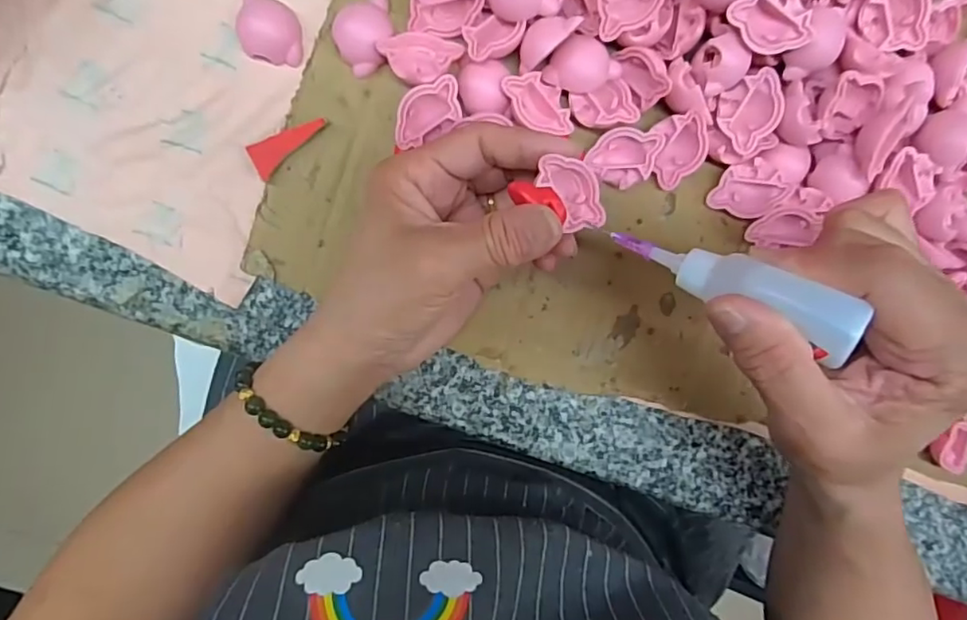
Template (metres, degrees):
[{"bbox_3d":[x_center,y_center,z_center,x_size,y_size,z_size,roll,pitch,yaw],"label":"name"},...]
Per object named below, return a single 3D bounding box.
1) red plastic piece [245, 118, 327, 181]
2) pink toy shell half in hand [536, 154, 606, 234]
[{"bbox_3d":[-0.090,-0.076,0.278,0.038,0.010,0.016,-27,98,-2],"label":"red plastic piece"},{"bbox_3d":[0.037,-0.047,0.239,0.022,0.010,0.033,-36,98,0],"label":"pink toy shell half in hand"}]

